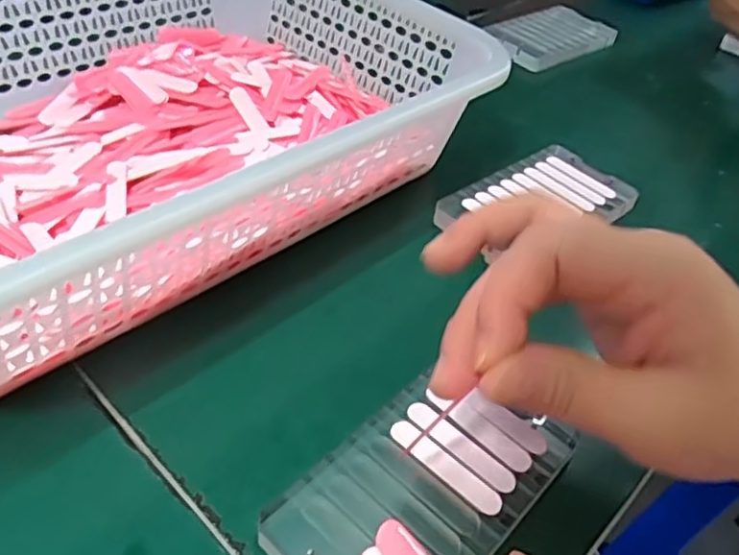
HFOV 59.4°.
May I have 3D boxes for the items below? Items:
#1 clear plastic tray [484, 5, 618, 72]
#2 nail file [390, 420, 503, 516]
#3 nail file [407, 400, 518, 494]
[{"bbox_3d":[0.163,-0.220,0.588,0.120,0.019,0.070,-26,52,-31],"label":"clear plastic tray"},{"bbox_3d":[0.029,0.072,0.252,0.051,0.004,0.011,33,48,25],"label":"nail file"},{"bbox_3d":[0.036,0.067,0.260,0.051,0.004,0.011,34,55,24],"label":"nail file"}]

